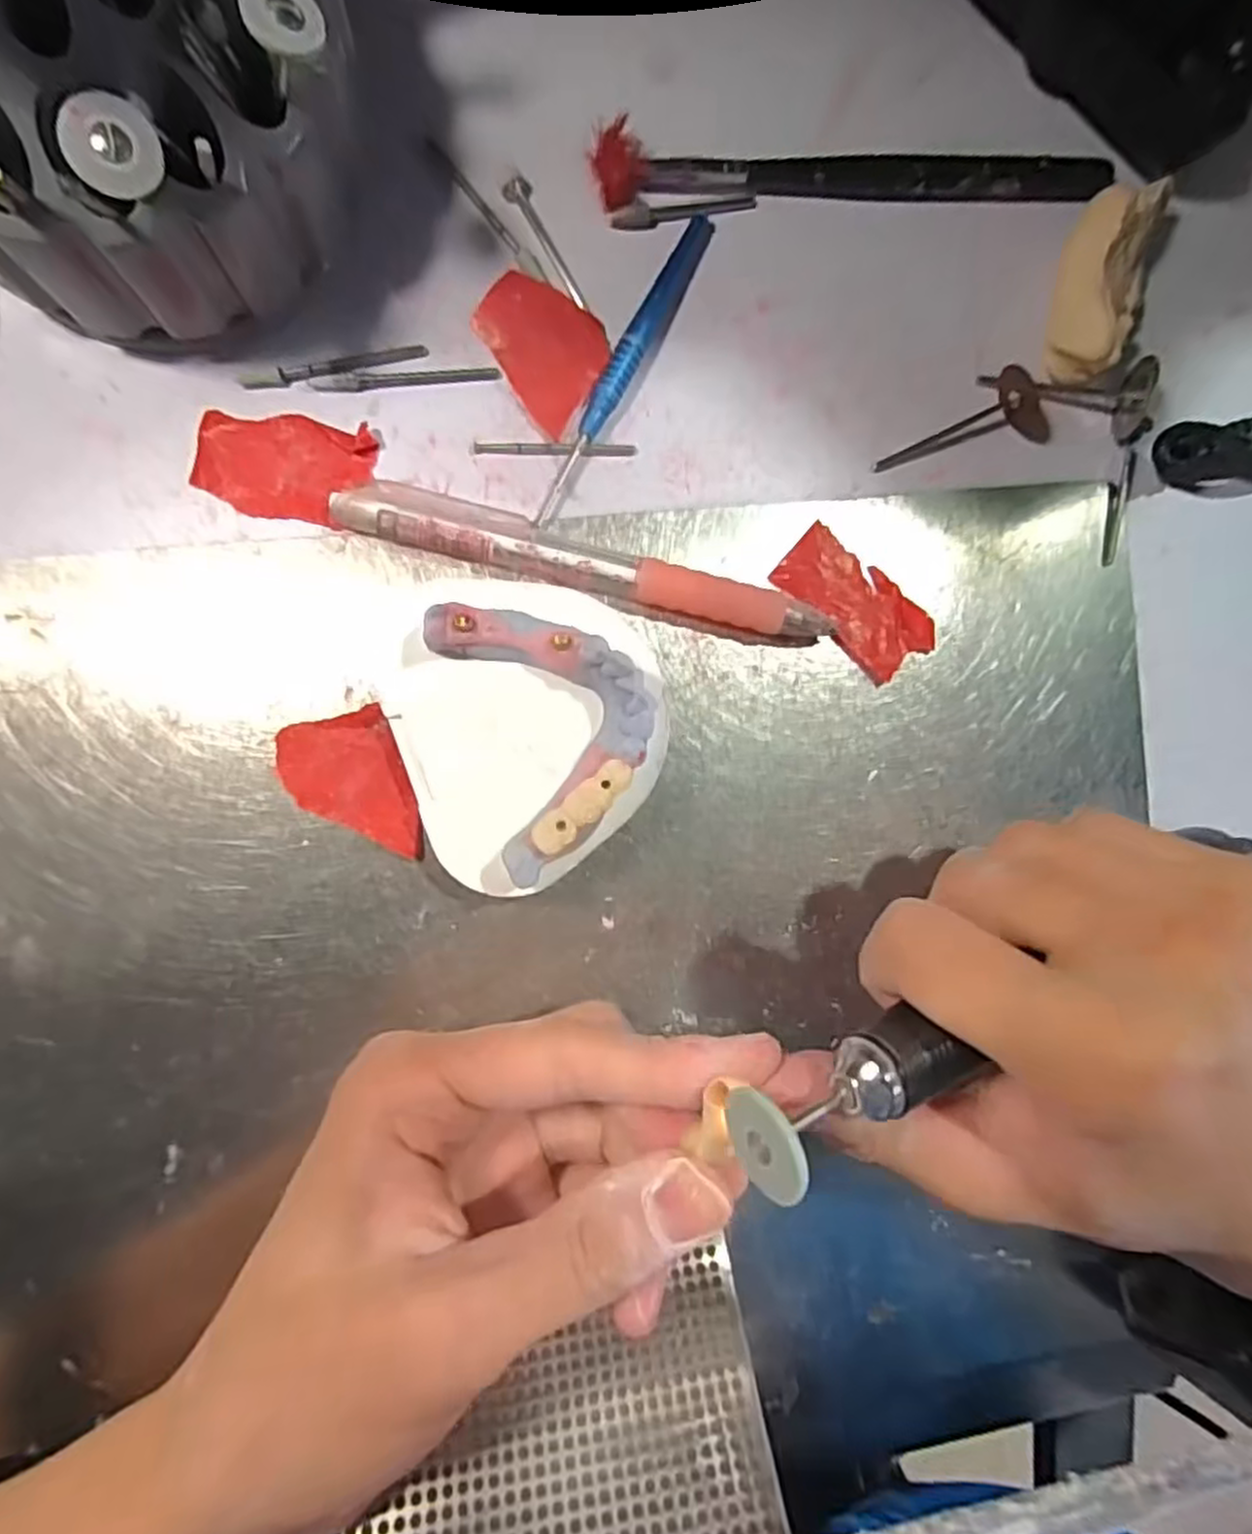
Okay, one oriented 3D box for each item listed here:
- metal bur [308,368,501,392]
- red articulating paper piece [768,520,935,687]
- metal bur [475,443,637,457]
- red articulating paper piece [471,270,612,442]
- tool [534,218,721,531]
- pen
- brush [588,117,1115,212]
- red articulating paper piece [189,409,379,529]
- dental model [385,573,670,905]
[{"bbox_3d":[-0.058,-0.103,0.195,0.049,0.004,0.005,-7,92,-7],"label":"metal bur"},{"bbox_3d":[0.065,-0.046,0.211,0.047,0.004,0.024,41,84,-2],"label":"red articulating paper piece"},{"bbox_3d":[-0.019,-0.087,0.200,0.043,0.004,0.004,-2,92,-7],"label":"metal bur"},{"bbox_3d":[-0.020,-0.114,0.200,0.028,0.004,0.040,-35,95,-5],"label":"red articulating paper piece"},{"bbox_3d":[0.000,-0.108,0.200,0.009,0.006,0.095,28,88,-7],"label":"tool"},{"bbox_3d":[-0.010,-0.055,0.198,0.129,0.012,0.016,14,90,-7],"label":"pen"},{"bbox_3d":[0.064,-0.164,0.206,0.147,0.011,0.014,-5,92,-7],"label":"brush"},{"bbox_3d":[-0.089,-0.078,0.192,0.043,0.004,0.027,5,91,-7],"label":"red articulating paper piece"},{"bbox_3d":[-0.023,-0.009,0.186,0.065,0.031,0.072,-17,93,-6],"label":"dental model"}]

